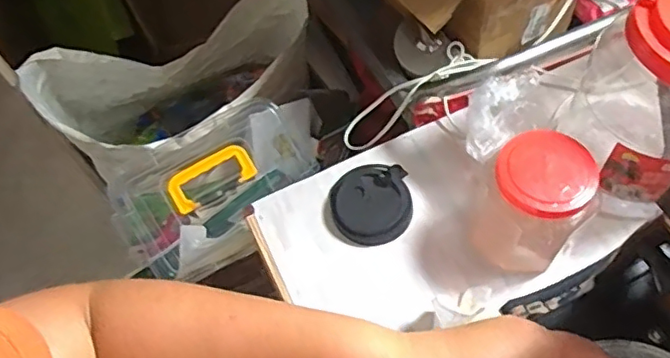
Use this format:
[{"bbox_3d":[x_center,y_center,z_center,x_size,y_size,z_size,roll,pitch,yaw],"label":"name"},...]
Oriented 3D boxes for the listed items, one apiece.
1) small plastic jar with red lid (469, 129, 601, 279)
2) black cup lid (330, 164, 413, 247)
[{"bbox_3d":[0.196,0.028,0.567,0.096,0.118,0.100,20,62,16],"label":"small plastic jar with red lid"},{"bbox_3d":[0.040,0.026,0.638,0.087,0.027,0.095,-2,59,3],"label":"black cup lid"}]

